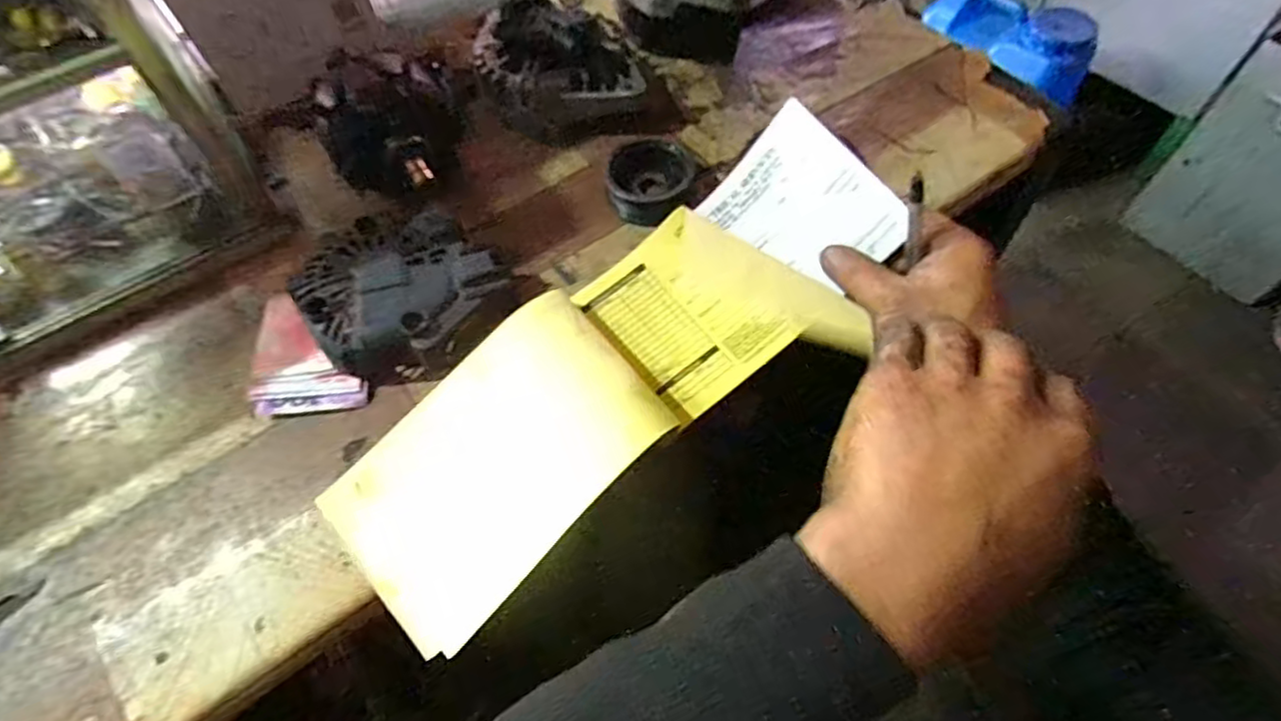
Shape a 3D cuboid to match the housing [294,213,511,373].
[{"bbox_3d":[-0.148,-0.041,0.404,0.110,0.045,0.116,-2,60,3],"label":"housing"}]

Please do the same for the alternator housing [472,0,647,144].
[{"bbox_3d":[-0.067,-0.235,0.498,0.124,0.065,0.125,-10,60,-2],"label":"alternator housing"}]

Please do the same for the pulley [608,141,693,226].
[{"bbox_3d":[0.006,-0.130,0.457,0.059,0.029,0.056,-2,60,3],"label":"pulley"}]

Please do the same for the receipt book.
[{"bbox_3d":[-0.011,0.006,0.372,0.376,0.054,0.121,-40,62,-11],"label":"receipt book"}]

